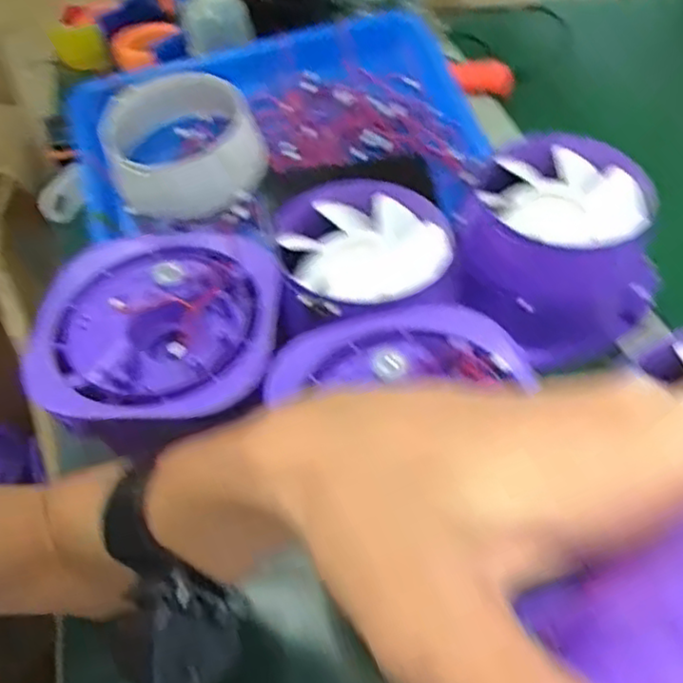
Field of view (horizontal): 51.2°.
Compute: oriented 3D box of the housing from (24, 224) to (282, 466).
[{"bbox_3d":[-0.110,-0.008,0.439,0.140,0.043,0.146,3,51,6],"label":"housing"}]

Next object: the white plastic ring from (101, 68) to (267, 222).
[{"bbox_3d":[-0.139,-0.176,0.633,0.133,0.078,0.146,-2,50,2],"label":"white plastic ring"}]

